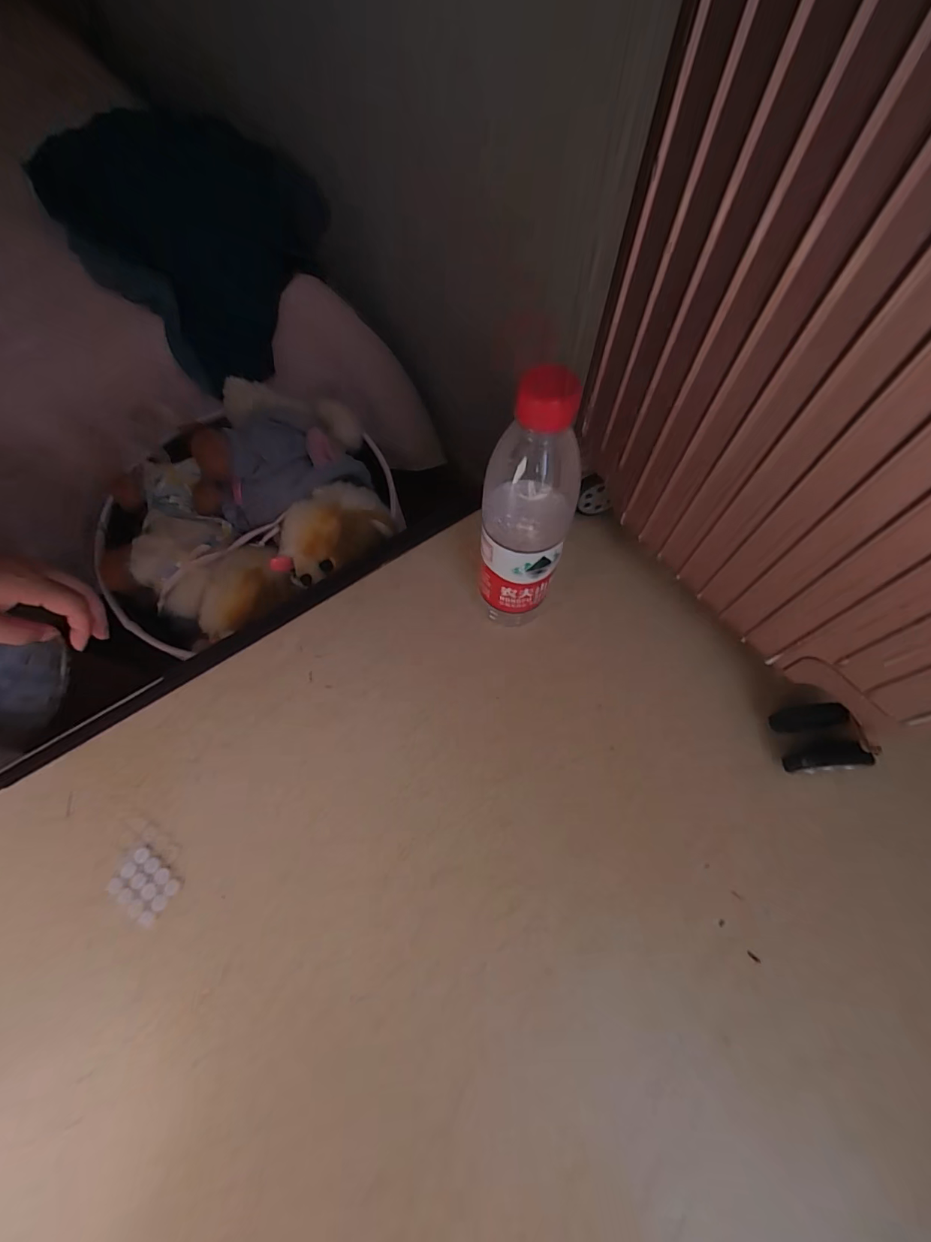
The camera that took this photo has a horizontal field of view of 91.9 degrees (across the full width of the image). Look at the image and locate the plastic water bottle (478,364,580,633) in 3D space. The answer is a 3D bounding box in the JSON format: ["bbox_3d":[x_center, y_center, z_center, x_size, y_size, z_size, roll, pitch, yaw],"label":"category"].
[{"bbox_3d":[0.041,-0.067,0.309,0.060,0.211,0.063,16,65,9],"label":"plastic water bottle"}]

